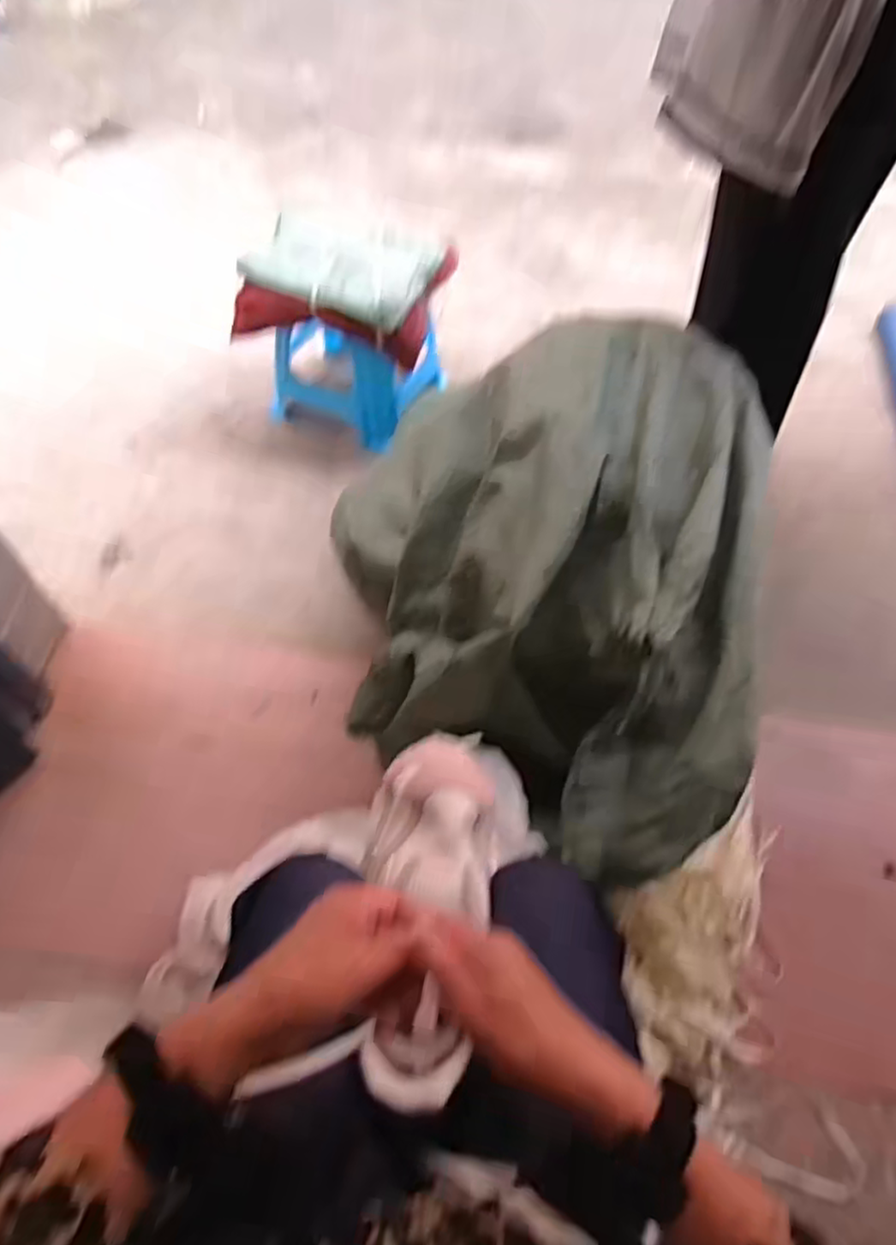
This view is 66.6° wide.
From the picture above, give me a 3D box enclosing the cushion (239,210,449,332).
[{"bbox_3d":[-0.207,-0.699,1.315,0.349,0.048,0.242,24,60,11],"label":"cushion"}]

